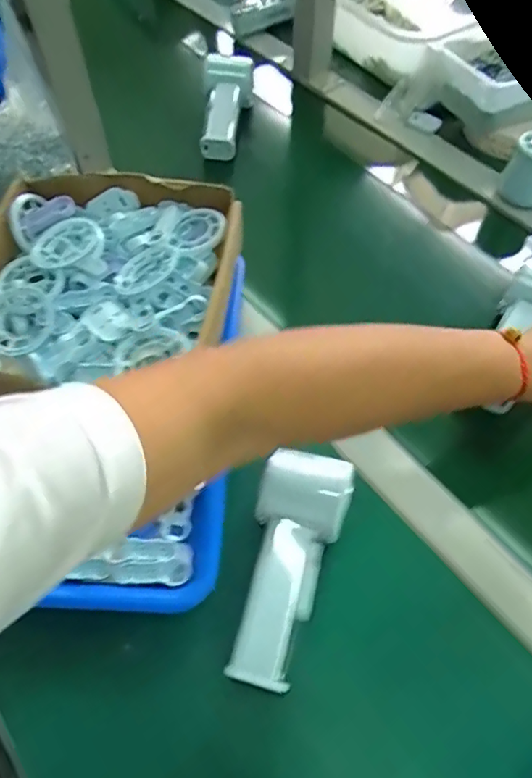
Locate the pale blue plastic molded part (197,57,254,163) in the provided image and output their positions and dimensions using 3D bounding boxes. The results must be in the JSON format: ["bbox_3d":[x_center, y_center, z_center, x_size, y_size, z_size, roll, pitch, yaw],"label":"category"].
[{"bbox_3d":[-0.050,-0.346,0.657,0.055,0.043,0.141,7,73,4],"label":"pale blue plastic molded part"}]

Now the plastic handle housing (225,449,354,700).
[{"bbox_3d":[0.013,0.116,0.359,0.061,0.043,0.149,15,58,9],"label":"plastic handle housing"}]

